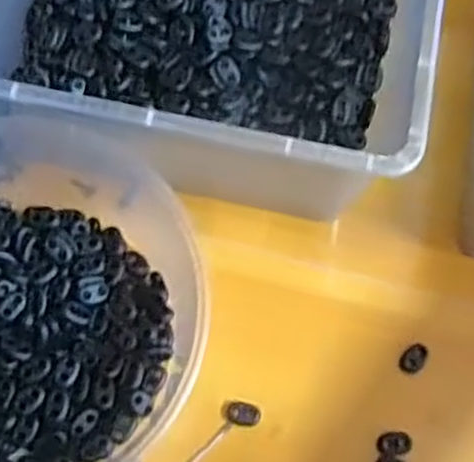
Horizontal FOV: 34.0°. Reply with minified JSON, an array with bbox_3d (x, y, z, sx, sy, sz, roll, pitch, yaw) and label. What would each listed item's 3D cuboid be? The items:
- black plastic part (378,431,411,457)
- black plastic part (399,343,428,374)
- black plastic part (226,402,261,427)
[{"bbox_3d":[0.103,0.138,0.503,0.022,0.004,0.016,-6,69,-5],"label":"black plastic part"},{"bbox_3d":[0.119,0.086,0.521,0.014,0.004,0.022,41,73,12],"label":"black plastic part"},{"bbox_3d":[0.004,0.119,0.504,0.021,0.004,0.014,13,69,3],"label":"black plastic part"}]

